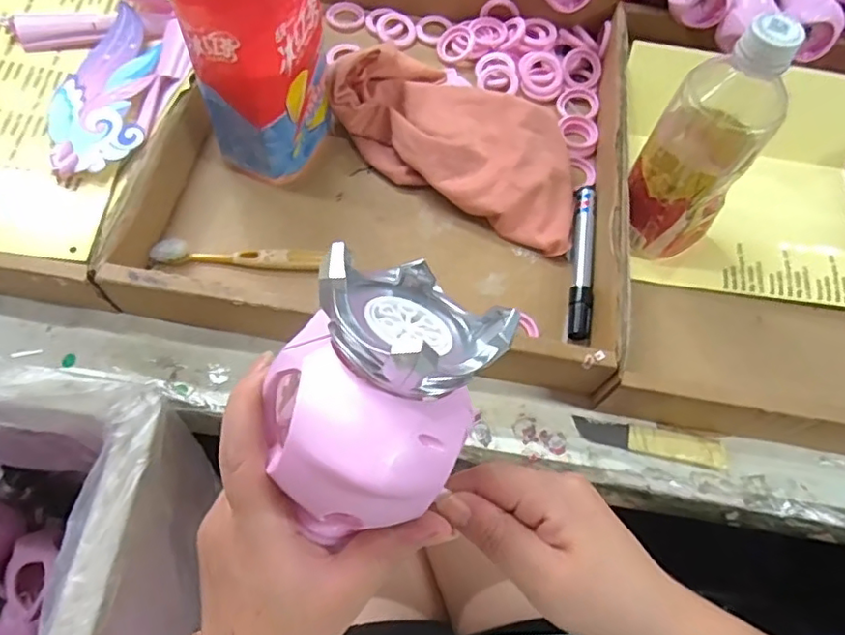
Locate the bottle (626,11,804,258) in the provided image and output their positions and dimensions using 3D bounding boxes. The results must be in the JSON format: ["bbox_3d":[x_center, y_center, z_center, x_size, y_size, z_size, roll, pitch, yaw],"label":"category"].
[{"bbox_3d":[0.198,-0.119,0.408,0.063,0.177,0.078,42,69,15],"label":"bottle"}]

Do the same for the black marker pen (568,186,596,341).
[{"bbox_3d":[0.123,-0.045,0.464,0.016,0.015,0.137,9,65,1],"label":"black marker pen"}]

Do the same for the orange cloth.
[{"bbox_3d":[0.038,-0.147,0.484,0.216,0.058,0.110,29,66,10],"label":"orange cloth"}]

